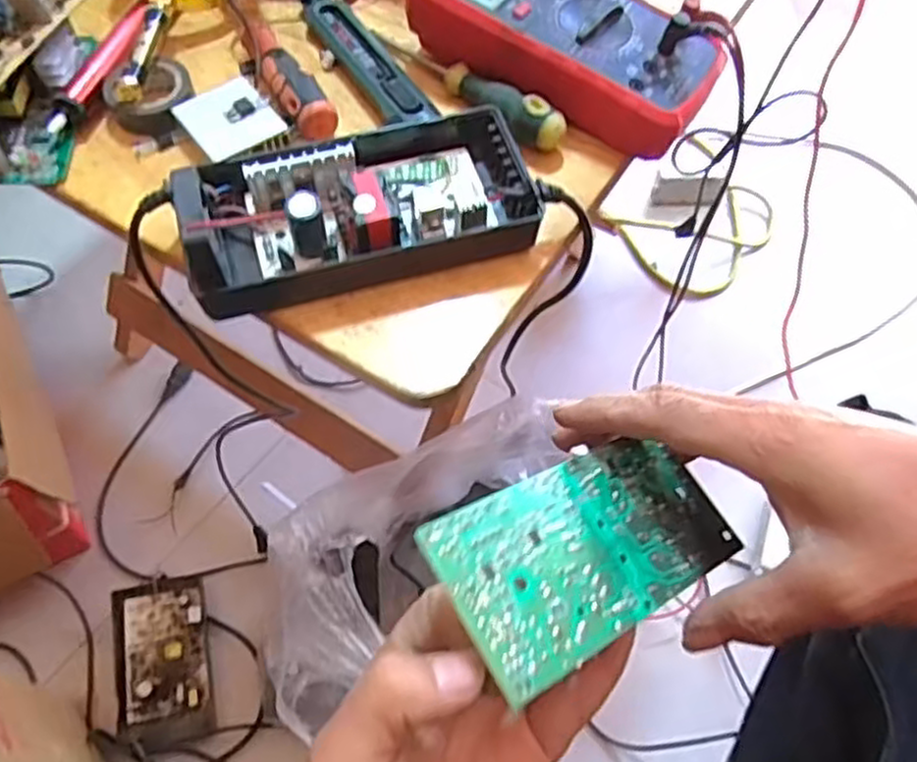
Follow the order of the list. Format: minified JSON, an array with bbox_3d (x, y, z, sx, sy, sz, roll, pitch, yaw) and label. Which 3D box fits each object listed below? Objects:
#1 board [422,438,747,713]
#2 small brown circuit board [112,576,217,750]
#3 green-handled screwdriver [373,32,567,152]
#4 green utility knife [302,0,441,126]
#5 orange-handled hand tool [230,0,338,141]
[{"bbox_3d":[0.053,0.062,0.293,0.132,0.004,0.066,-18,67,-35],"label":"board"},{"bbox_3d":[-0.315,0.295,0.802,0.093,0.037,0.164,-10,61,-7],"label":"small brown circuit board"},{"bbox_3d":[0.004,-0.183,0.457,0.019,0.026,0.148,-40,69,-21],"label":"green-handled screwdriver"},{"bbox_3d":[-0.060,-0.203,0.470,0.029,0.008,0.141,-27,65,-16],"label":"green utility knife"},{"bbox_3d":[-0.108,-0.189,0.453,0.027,0.022,0.113,-26,65,-16],"label":"orange-handled hand tool"}]

